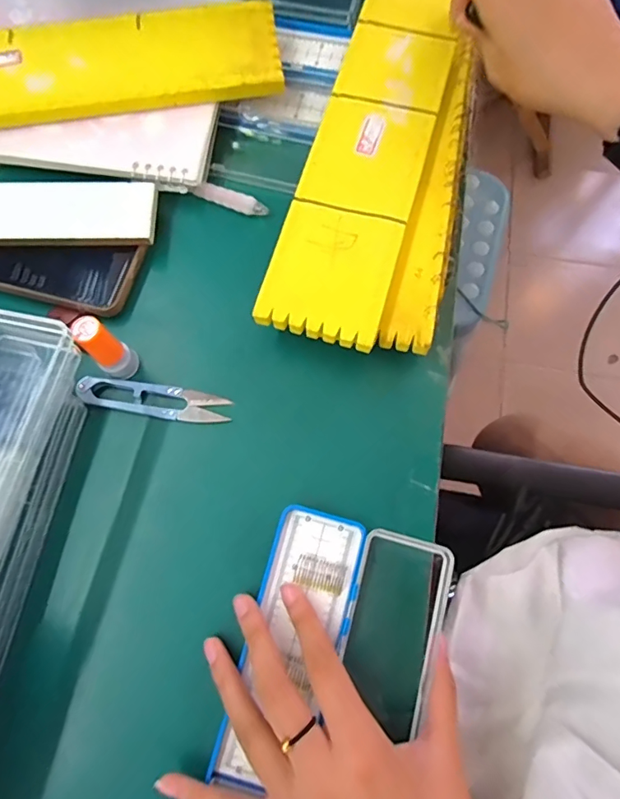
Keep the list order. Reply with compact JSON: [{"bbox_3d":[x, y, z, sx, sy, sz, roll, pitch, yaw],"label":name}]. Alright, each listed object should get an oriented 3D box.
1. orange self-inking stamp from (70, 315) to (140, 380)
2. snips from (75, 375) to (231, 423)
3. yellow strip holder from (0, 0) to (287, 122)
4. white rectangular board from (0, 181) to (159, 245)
[{"bbox_3d":[-0.131,-0.034,0.307,0.027,0.058,0.022,44,78,12],"label":"orange self-inking stamp"},{"bbox_3d":[-0.105,0.000,0.323,0.101,0.007,0.022,7,73,2],"label":"snips"},{"bbox_3d":[-0.194,-0.250,0.362,0.340,0.014,0.082,-8,73,-3],"label":"yellow strip holder"},{"bbox_3d":[-0.198,-0.135,0.346,0.170,0.008,0.053,-1,73,-1],"label":"white rectangular board"}]

